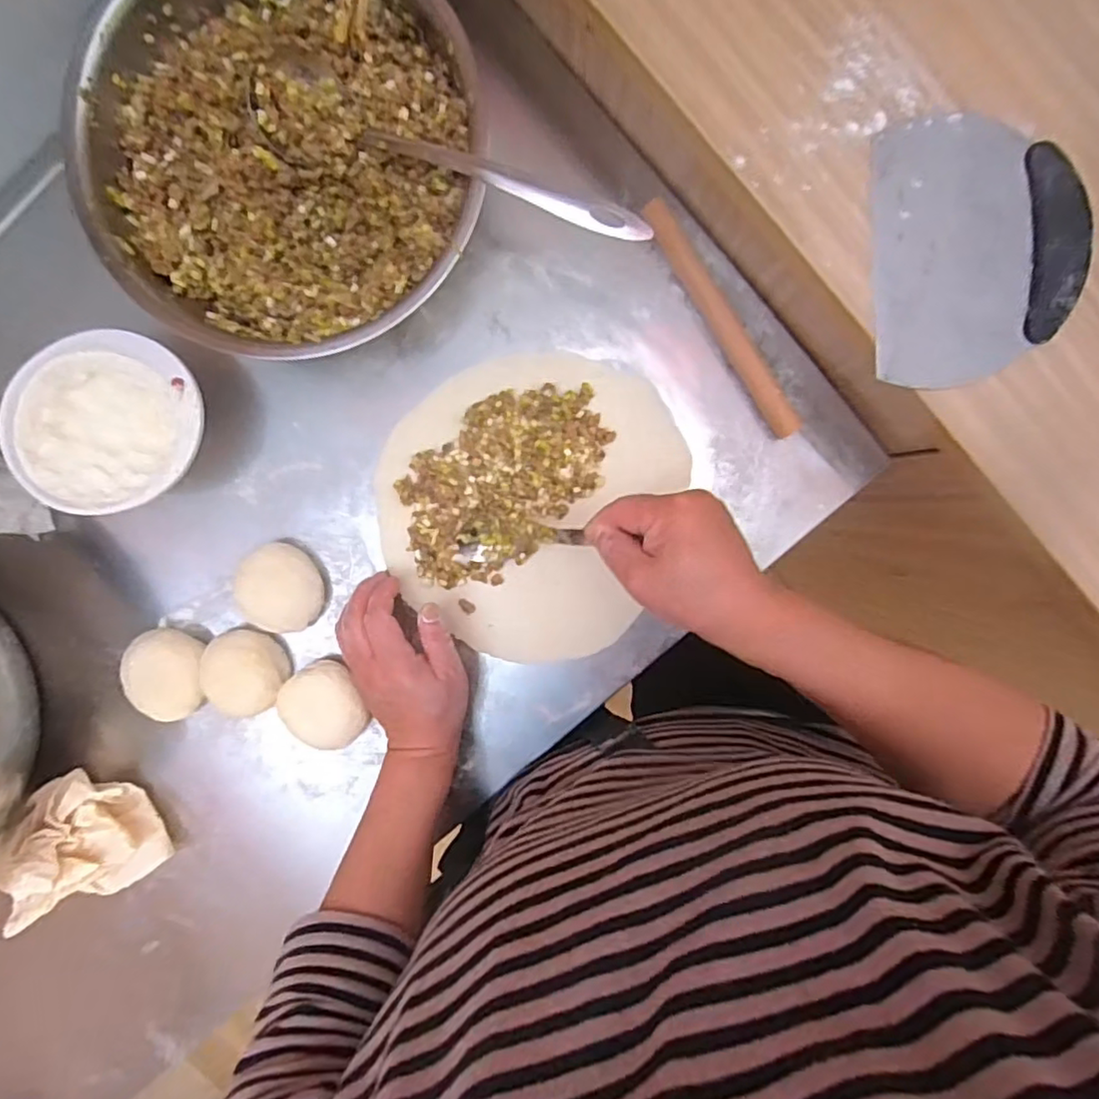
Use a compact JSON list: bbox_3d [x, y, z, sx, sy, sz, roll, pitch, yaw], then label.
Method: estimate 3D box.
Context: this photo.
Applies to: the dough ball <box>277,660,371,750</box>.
[{"bbox_3d":[-0.171,0.118,0.480,0.053,0.033,0.065,-34,95,3],"label":"dough ball"}]

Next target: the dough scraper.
[{"bbox_3d":[0.253,-0.176,0.368,0.117,0.014,0.149,-3,95,0],"label":"dough scraper"}]

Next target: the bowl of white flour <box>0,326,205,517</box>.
[{"bbox_3d":[-0.302,-0.088,0.445,0.129,0.066,0.119,0,95,0],"label":"bowl of white flour"}]

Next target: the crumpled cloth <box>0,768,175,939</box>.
[{"bbox_3d":[-0.379,0.239,0.485,0.141,0.050,0.102,-37,95,3],"label":"crumpled cloth"}]

